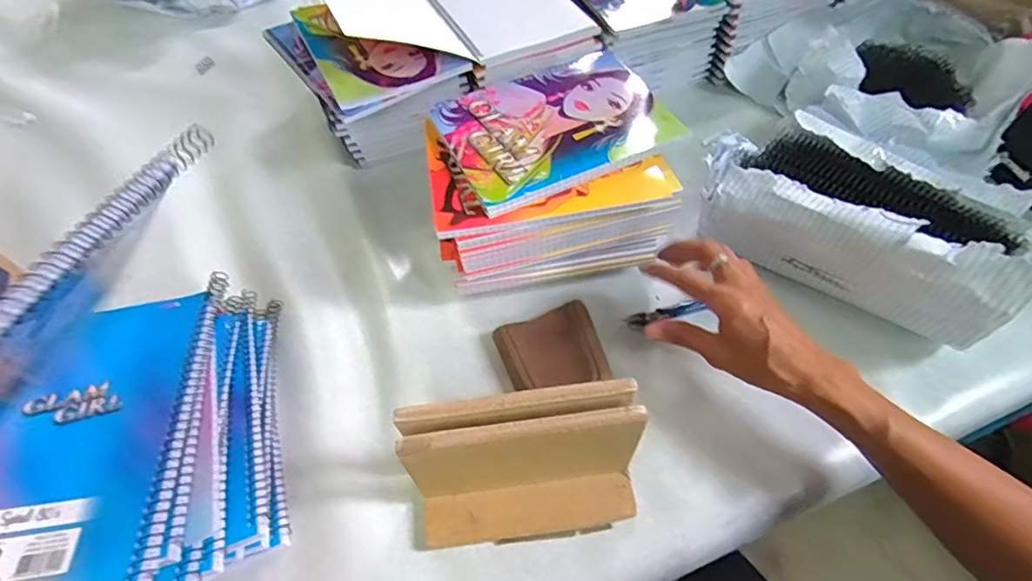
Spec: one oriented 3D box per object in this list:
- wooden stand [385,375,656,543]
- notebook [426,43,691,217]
[{"bbox_3d":[0.008,0.125,0.348,0.156,0.114,0.068,-5,55,-3],"label":"wooden stand"},{"bbox_3d":[0.035,-0.154,0.461,0.198,0.020,0.148,-22,58,-15],"label":"notebook"}]

